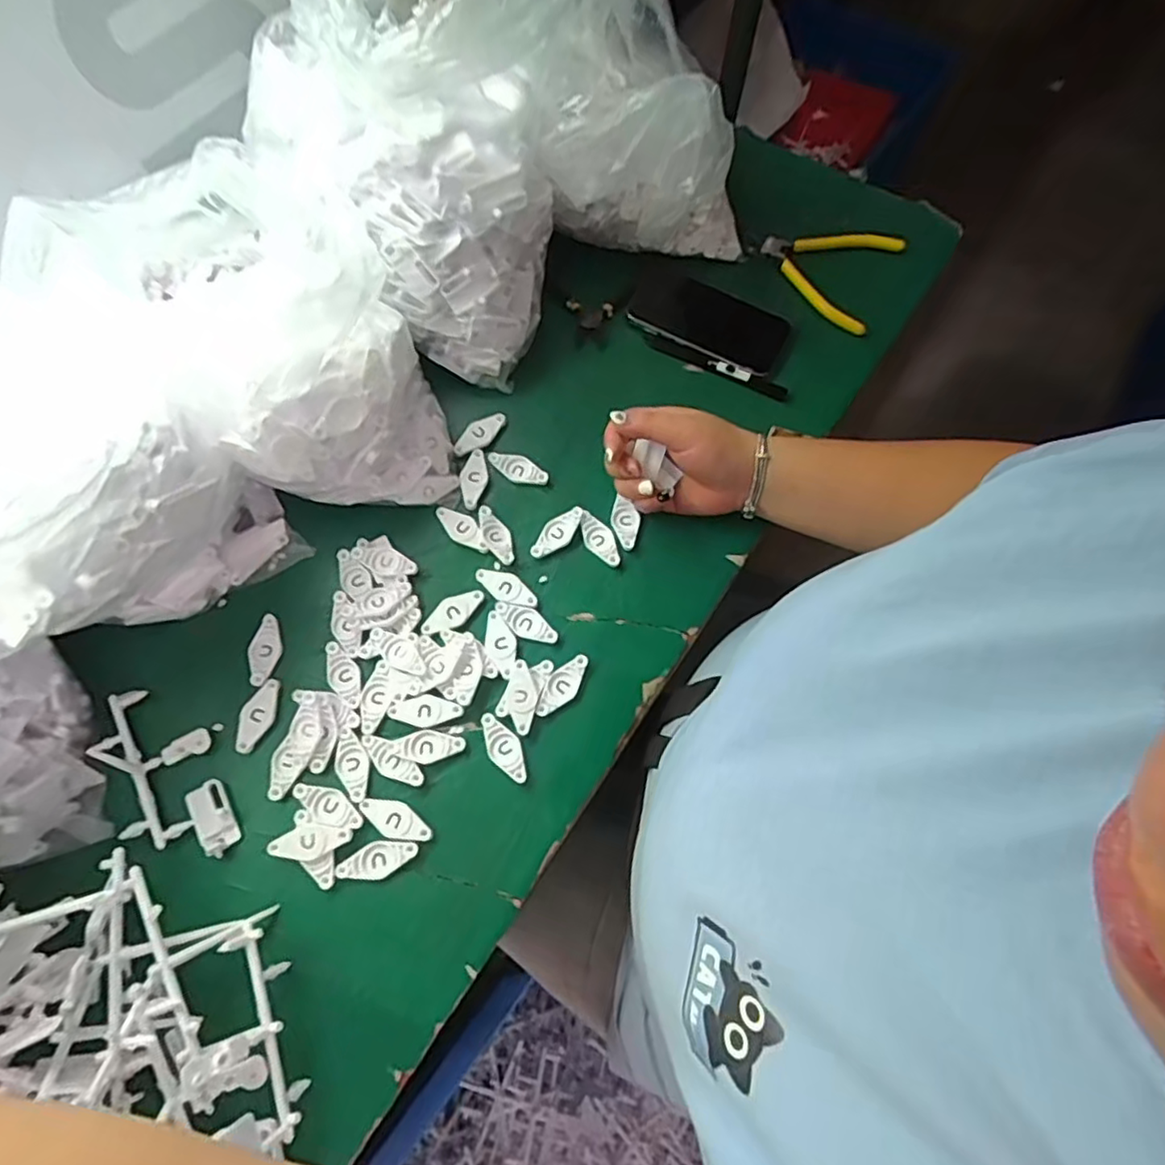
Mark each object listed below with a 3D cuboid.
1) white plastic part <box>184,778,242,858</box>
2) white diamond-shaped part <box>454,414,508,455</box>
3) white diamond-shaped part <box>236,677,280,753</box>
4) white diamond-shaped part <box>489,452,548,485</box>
[{"bbox_3d":[-0.258,0.164,0.446,0.025,0.005,0.051,-30,71,-11],"label":"white plastic part"},{"bbox_3d":[-0.090,-0.131,0.556,0.053,0.006,0.024,-38,73,-13],"label":"white diamond-shaped part"},{"bbox_3d":[-0.240,0.097,0.472,0.023,0.004,0.054,21,70,8],"label":"white diamond-shaped part"},{"bbox_3d":[-0.055,-0.098,0.550,0.055,0.009,0.022,19,70,7],"label":"white diamond-shaped part"}]

